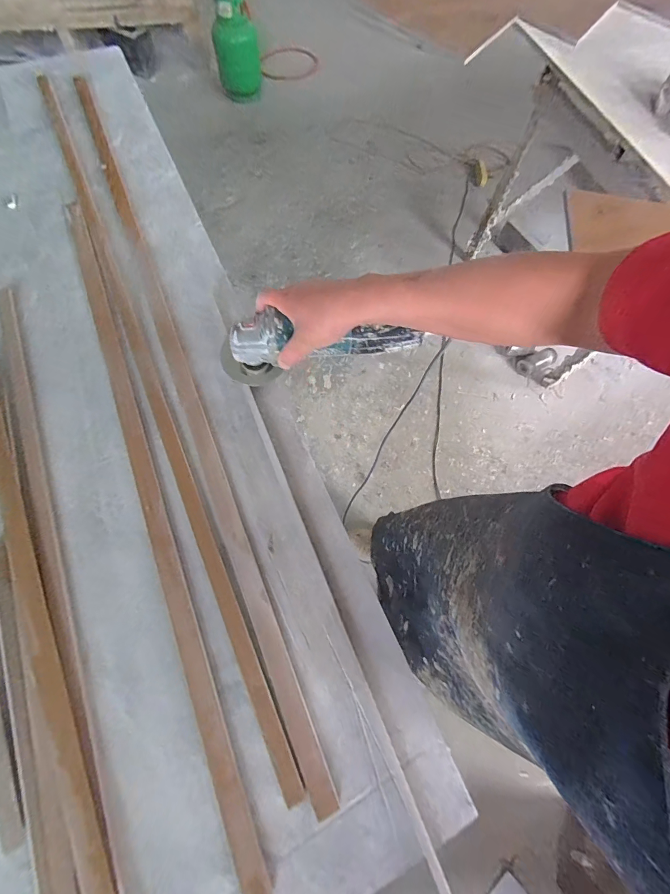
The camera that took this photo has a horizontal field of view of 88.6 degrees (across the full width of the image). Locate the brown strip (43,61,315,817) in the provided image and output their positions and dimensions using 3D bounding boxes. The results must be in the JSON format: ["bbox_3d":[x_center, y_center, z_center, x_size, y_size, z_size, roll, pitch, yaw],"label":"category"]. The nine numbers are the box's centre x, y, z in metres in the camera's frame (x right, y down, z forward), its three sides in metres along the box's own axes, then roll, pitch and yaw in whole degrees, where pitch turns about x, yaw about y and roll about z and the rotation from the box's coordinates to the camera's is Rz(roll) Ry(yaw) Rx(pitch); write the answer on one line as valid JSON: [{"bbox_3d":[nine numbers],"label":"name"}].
[{"bbox_3d":[-0.291,-0.153,0.508,0.031,0.023,1.176,-23,73,-10],"label":"brown strip"}]

